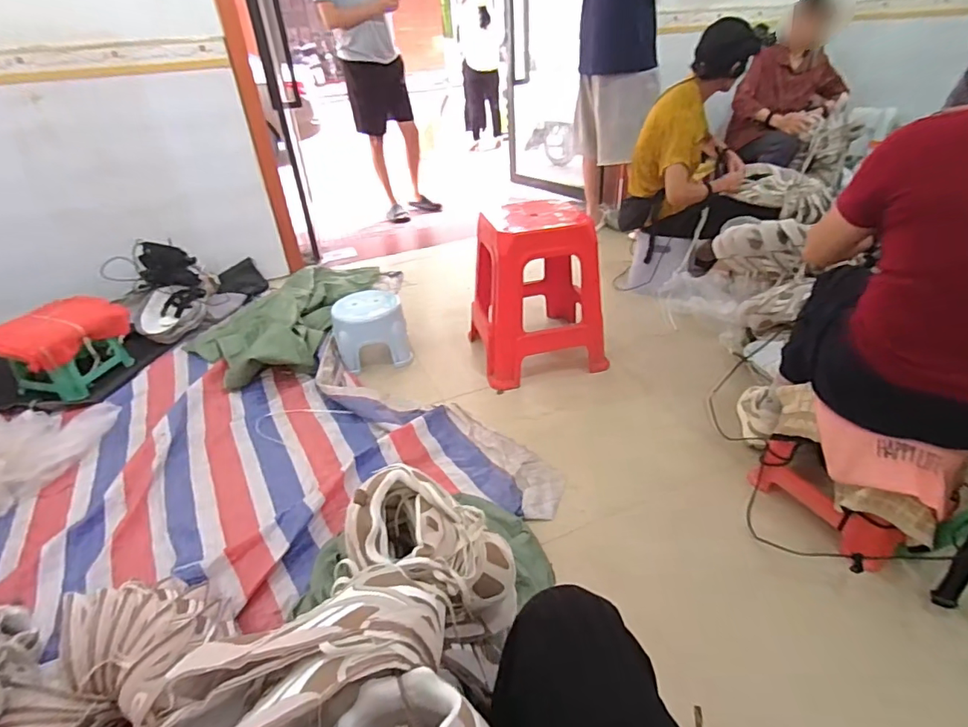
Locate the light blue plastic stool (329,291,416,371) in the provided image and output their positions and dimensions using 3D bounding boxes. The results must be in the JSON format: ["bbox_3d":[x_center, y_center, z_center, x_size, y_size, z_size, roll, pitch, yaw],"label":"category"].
[{"bbox_3d":[-0.391,-0.106,1.757,0.240,0.222,0.200,-13,34,-12],"label":"light blue plastic stool"}]

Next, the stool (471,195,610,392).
[{"bbox_3d":[0.163,-0.224,1.636,0.376,0.499,0.376,-10,32,-8],"label":"stool"}]

